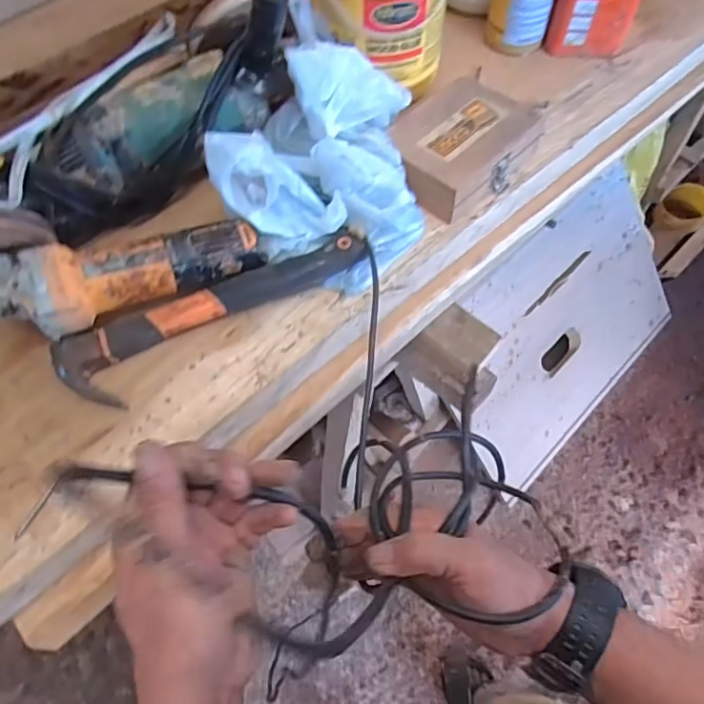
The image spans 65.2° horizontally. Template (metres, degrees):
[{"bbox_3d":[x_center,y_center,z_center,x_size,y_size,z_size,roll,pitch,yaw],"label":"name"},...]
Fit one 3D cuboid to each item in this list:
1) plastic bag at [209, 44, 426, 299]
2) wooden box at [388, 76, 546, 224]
[{"bbox_3d":[-0.015,-0.203,0.586,0.199,0.128,0.230,20,65,12],"label":"plastic bag"},{"bbox_3d":[0.122,-0.240,0.638,0.171,0.047,0.133,-41,68,-18],"label":"wooden box"}]

